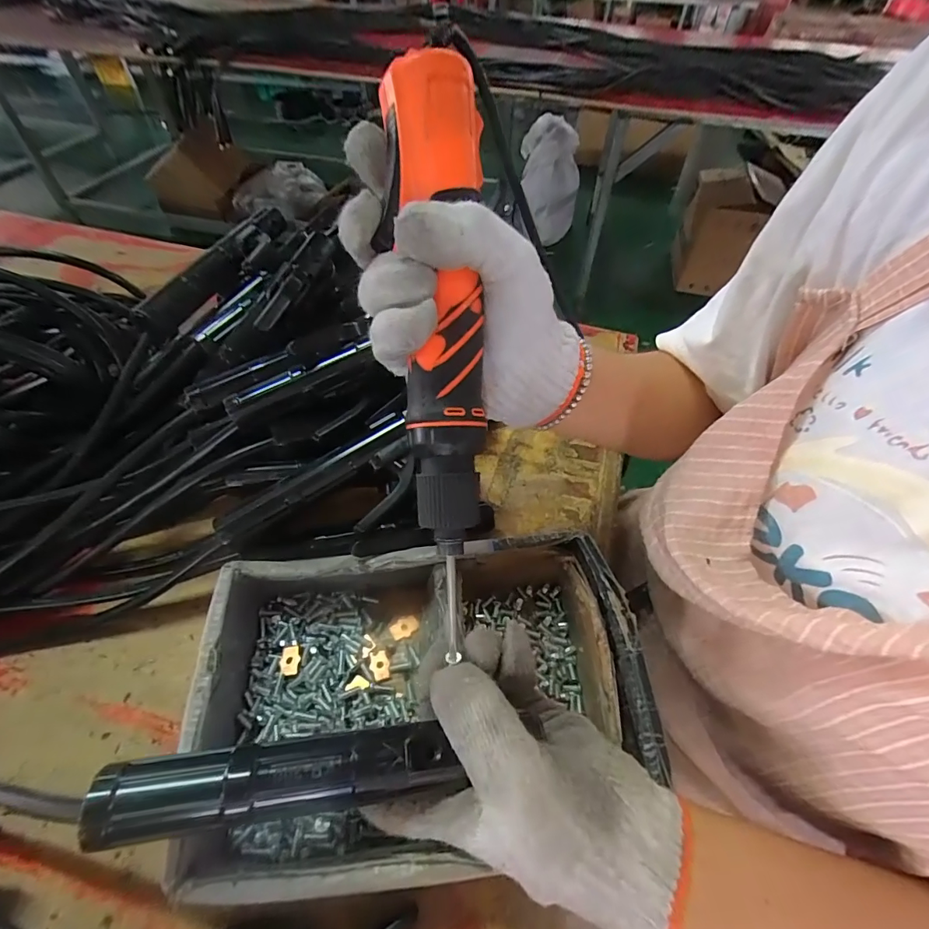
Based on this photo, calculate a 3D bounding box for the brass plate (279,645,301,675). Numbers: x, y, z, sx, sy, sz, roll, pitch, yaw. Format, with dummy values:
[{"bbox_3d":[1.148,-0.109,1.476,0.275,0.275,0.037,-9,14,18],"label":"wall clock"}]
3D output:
[{"bbox_3d":[-0.118,0.132,0.305,0.013,0.004,0.020,-3,52,-4],"label":"brass plate"}]

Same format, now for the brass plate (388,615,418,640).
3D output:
[{"bbox_3d":[-0.044,0.119,0.331,0.020,0.004,0.013,-25,57,-19],"label":"brass plate"}]

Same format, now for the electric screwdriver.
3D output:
[{"bbox_3d":[-0.011,-0.056,0.217,0.046,0.033,0.259,-3,89,-4],"label":"electric screwdriver"}]

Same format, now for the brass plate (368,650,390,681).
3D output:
[{"bbox_3d":[-0.059,0.140,0.316,0.013,0.004,0.019,-8,53,-7],"label":"brass plate"}]

